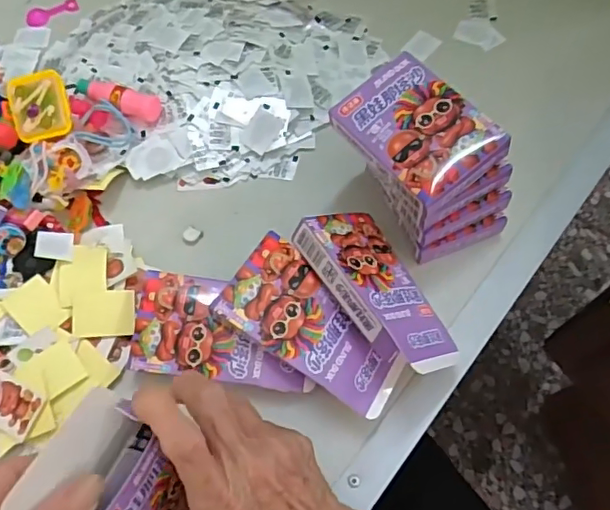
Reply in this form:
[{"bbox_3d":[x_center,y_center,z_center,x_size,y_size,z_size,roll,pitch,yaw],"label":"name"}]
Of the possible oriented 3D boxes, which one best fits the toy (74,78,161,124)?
[{"bbox_3d":[-0.147,-0.124,0.428,0.073,0.020,0.019,20,71,6],"label":"toy"}]

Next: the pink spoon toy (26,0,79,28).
[{"bbox_3d":[-0.233,-0.225,0.512,0.048,0.004,0.020,-27,67,-10],"label":"pink spoon toy"}]

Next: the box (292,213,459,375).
[{"bbox_3d":[0.048,0.023,0.351,0.061,0.018,0.117,-8,56,-45],"label":"box"}]

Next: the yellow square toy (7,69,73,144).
[{"bbox_3d":[-0.195,-0.109,0.407,0.043,0.006,0.049,-14,93,8],"label":"yellow square toy"}]

